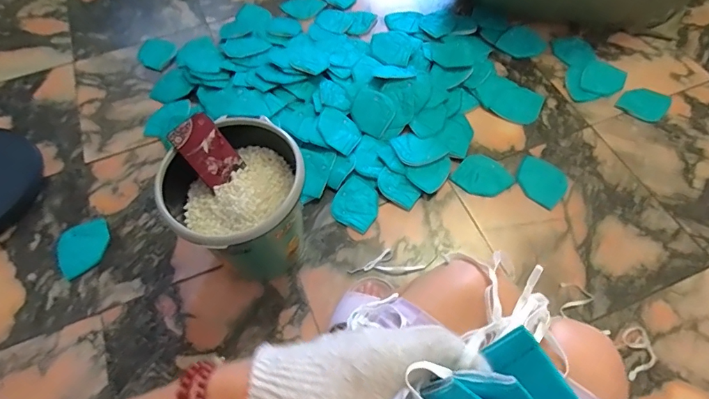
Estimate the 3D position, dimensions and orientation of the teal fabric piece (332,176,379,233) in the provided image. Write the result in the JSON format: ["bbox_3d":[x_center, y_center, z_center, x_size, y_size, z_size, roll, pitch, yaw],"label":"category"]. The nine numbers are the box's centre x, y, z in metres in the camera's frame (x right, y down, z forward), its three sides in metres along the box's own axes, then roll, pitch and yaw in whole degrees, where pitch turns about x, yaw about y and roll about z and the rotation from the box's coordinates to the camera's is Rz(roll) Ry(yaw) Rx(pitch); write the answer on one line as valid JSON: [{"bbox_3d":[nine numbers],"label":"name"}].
[{"bbox_3d":[0.006,0.010,1.000,0.104,0.014,0.114,29,65,18],"label":"teal fabric piece"}]

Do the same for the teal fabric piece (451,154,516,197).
[{"bbox_3d":[0.303,-0.051,1.030,0.119,0.007,0.108,40,73,18],"label":"teal fabric piece"}]

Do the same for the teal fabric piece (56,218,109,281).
[{"bbox_3d":[-0.609,0.104,0.982,0.107,0.009,0.126,-25,62,-11],"label":"teal fabric piece"}]

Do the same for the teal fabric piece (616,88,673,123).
[{"bbox_3d":[0.744,-0.248,1.123,0.107,0.006,0.107,35,68,20],"label":"teal fabric piece"}]

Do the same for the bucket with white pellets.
[{"bbox_3d":[-0.203,0.016,0.836,0.232,0.291,0.231,-2,58,2],"label":"bucket with white pellets"}]

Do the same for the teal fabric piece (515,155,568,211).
[{"bbox_3d":[0.434,-0.044,1.017,0.114,0.014,0.109,34,67,20],"label":"teal fabric piece"}]

